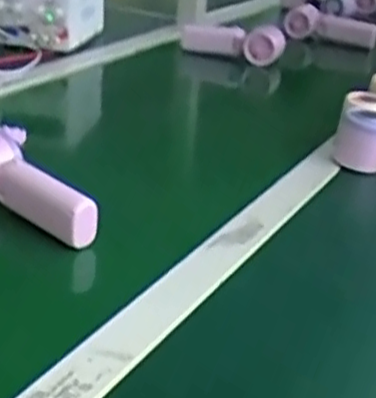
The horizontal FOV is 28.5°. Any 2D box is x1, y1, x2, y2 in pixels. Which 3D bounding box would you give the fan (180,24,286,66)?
[{"bbox_3d":[0.078,-0.284,1.310,0.193,0.062,0.049,17,28,27],"label":"fan"}]

